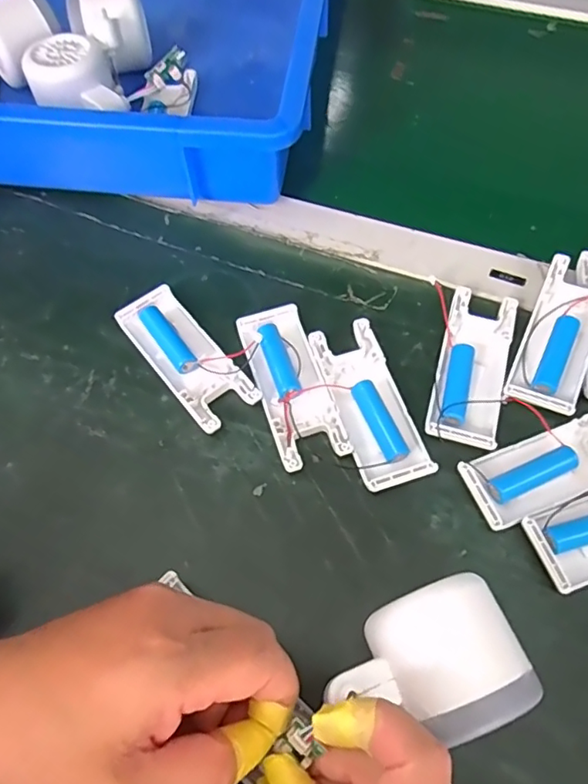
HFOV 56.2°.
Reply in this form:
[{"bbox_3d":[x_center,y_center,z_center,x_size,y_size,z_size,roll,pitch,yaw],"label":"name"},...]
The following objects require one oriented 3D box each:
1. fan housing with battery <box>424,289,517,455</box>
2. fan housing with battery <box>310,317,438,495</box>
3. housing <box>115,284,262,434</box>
[{"bbox_3d":[0.108,-0.017,0.327,0.040,0.011,0.103,15,64,9],"label":"fan housing with battery"},{"bbox_3d":[0.044,0.005,0.320,0.040,0.012,0.102,-17,63,-7],"label":"fan housing with battery"},{"bbox_3d":[-0.067,-0.022,0.337,0.040,0.011,0.103,-37,67,-16],"label":"housing"}]

